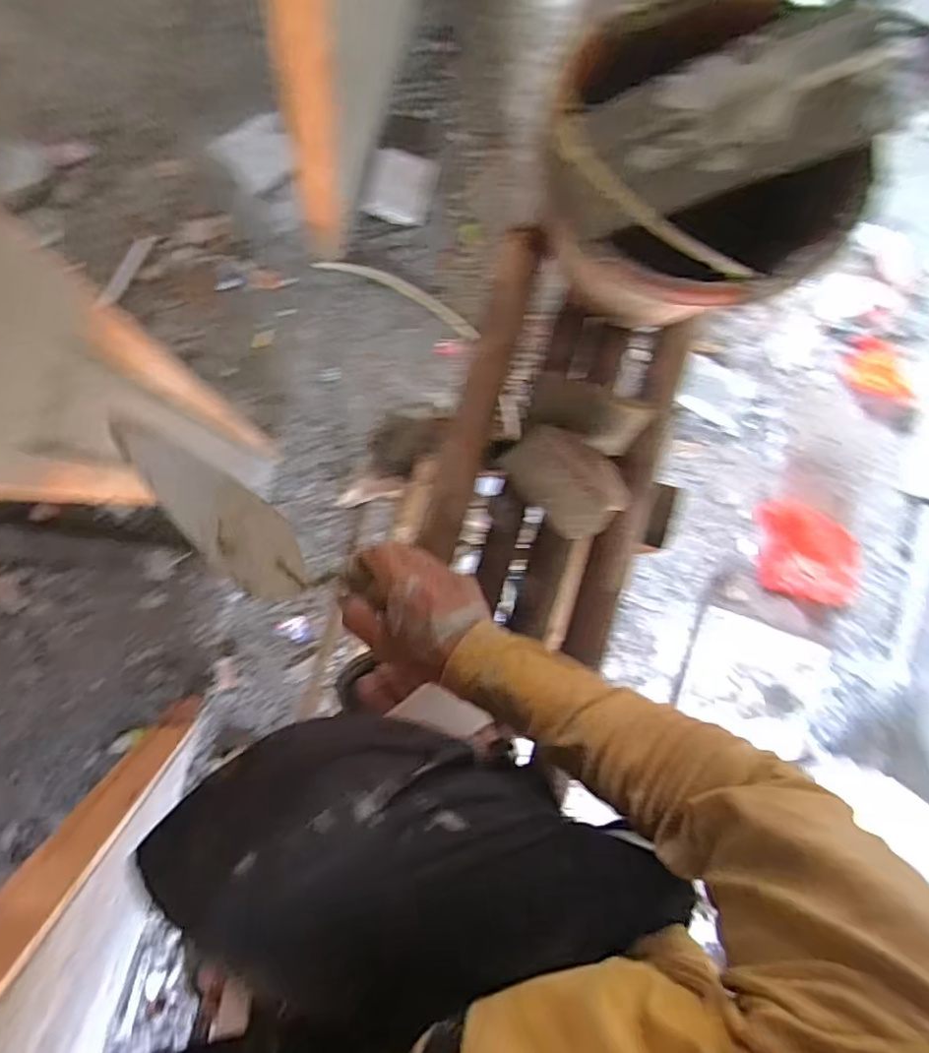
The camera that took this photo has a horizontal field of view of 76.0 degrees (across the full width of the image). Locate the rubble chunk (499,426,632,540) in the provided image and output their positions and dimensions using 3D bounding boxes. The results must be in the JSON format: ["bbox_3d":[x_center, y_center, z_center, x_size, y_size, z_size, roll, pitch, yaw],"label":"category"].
[{"bbox_3d":[0.111,-0.053,0.634,0.079,0.078,0.123,-42,98,-7],"label":"rubble chunk"}]

